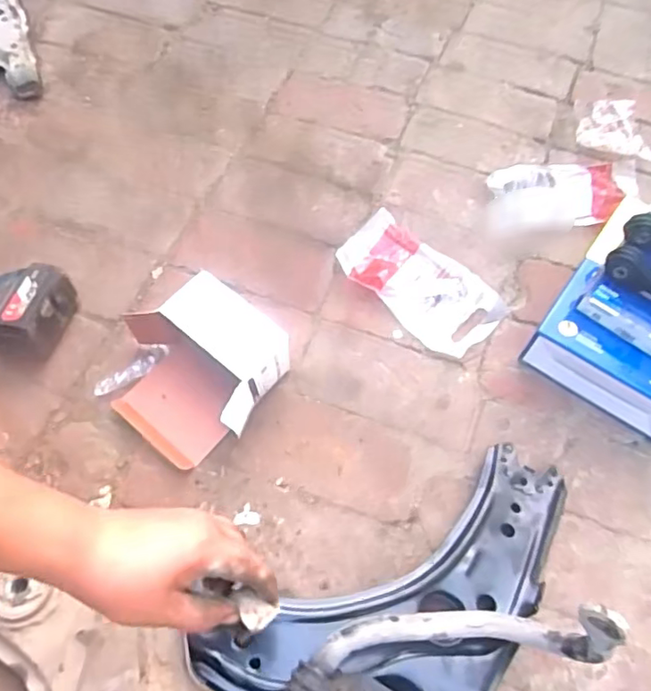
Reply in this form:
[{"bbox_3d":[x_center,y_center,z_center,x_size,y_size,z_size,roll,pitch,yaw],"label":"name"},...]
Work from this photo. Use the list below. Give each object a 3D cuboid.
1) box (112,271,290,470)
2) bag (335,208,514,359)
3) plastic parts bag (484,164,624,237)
[{"bbox_3d":[-0.162,0.030,0.725,0.181,0.110,0.182,34,66,18],"label":"box"},{"bbox_3d":[0.129,-0.086,0.828,0.242,0.031,0.126,33,66,18],"label":"bag"},{"bbox_3d":[0.345,-0.225,0.891,0.201,0.032,0.121,-3,60,-1],"label":"plastic parts bag"}]

